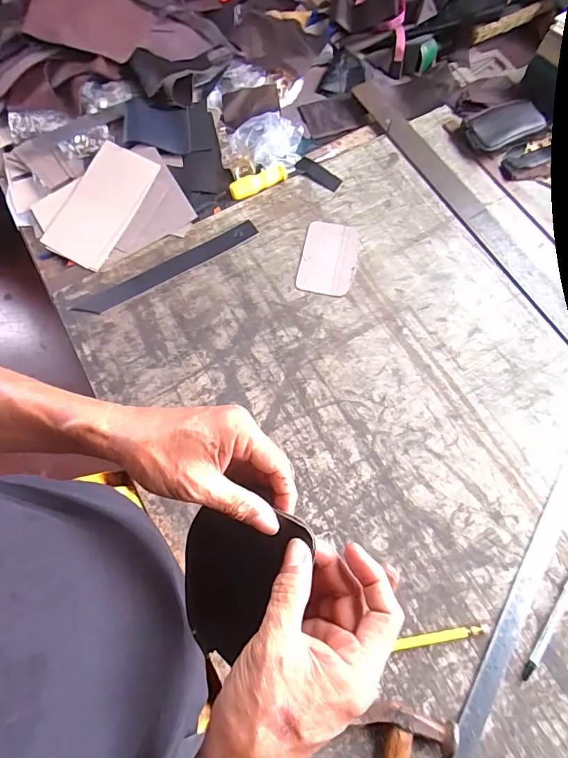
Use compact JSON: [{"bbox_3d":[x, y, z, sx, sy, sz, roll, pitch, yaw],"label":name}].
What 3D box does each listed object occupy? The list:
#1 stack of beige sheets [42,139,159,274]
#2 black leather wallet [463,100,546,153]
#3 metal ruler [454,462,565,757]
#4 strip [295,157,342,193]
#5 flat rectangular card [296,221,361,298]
[{"bbox_3d":[-0.296,-0.282,0.665,0.111,0.009,0.202,28,82,7],"label":"stack of beige sheets"},{"bbox_3d":[0.371,-0.427,0.693,0.116,0.032,0.077,-20,72,-7],"label":"black leather wallet"},{"bbox_3d":[0.236,0.297,0.457,0.023,0.008,0.439,28,73,10],"label":"metal ruler"},{"bbox_3d":[0.056,-0.339,0.677,0.030,0.005,0.086,-43,76,-14],"label":"strip"},{"bbox_3d":[0.069,-0.184,0.622,0.084,0.004,0.124,12,71,4],"label":"flat rectangular card"}]

